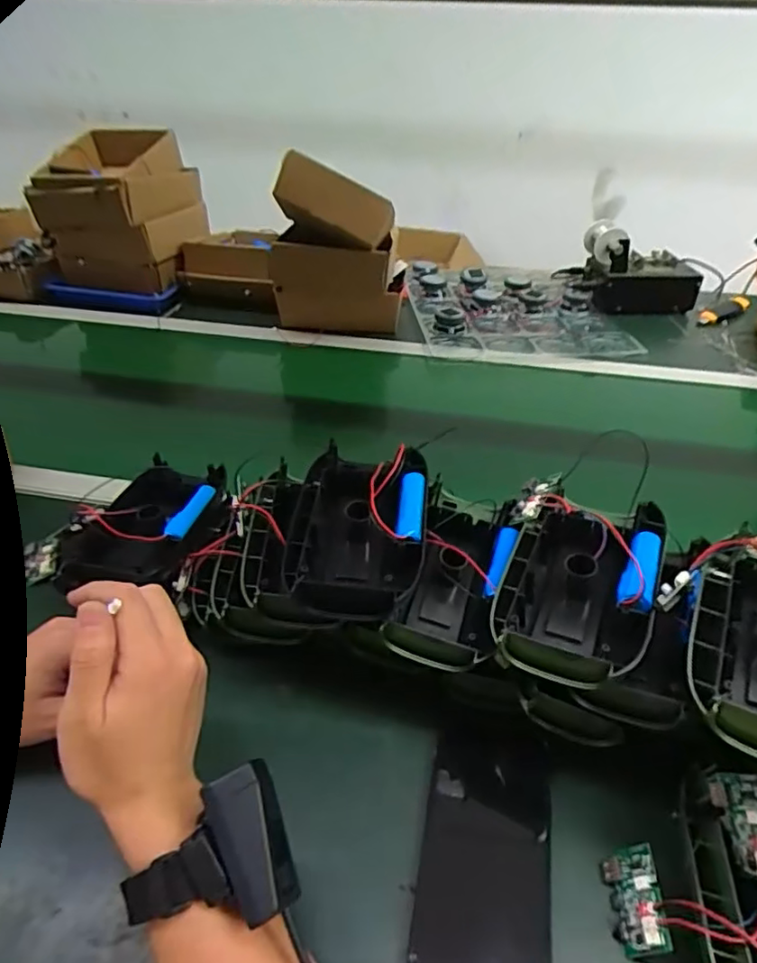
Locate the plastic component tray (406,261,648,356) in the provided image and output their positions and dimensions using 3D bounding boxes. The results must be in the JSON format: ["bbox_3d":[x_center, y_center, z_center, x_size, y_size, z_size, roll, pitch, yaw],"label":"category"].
[{"bbox_3d":[0.246,-0.320,1.097,0.372,0.050,0.375,-1,38,-3],"label":"plastic component tray"}]

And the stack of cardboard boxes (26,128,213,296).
[{"bbox_3d":[-0.469,-0.500,1.093,0.232,0.214,0.218,9,39,10],"label":"stack of cardboard boxes"}]

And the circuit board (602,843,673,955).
[{"bbox_3d":[0.156,0.253,0.360,0.009,0.033,0.053,42,31,-20],"label":"circuit board"}]

